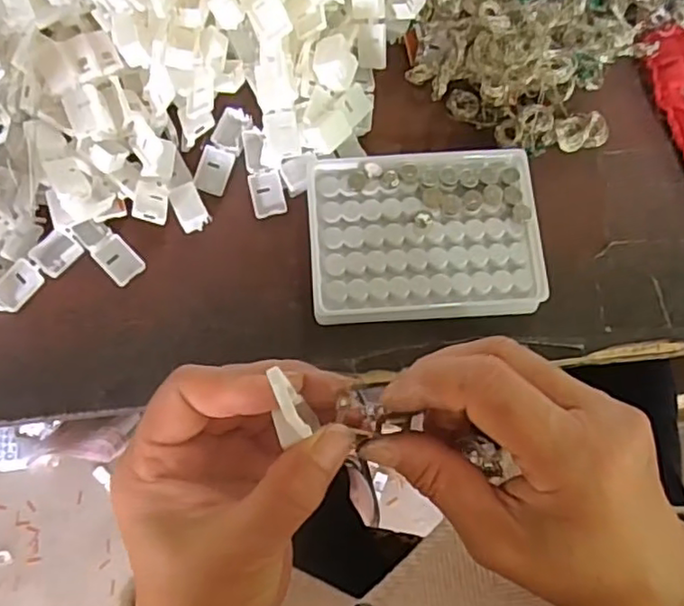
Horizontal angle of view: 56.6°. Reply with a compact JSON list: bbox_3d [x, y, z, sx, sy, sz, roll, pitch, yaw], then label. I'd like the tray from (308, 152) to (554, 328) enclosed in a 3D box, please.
[{"bbox_3d":[0.047,-0.039,0.373,0.128,0.029,0.098,-4,75,-2],"label":"tray"}]

